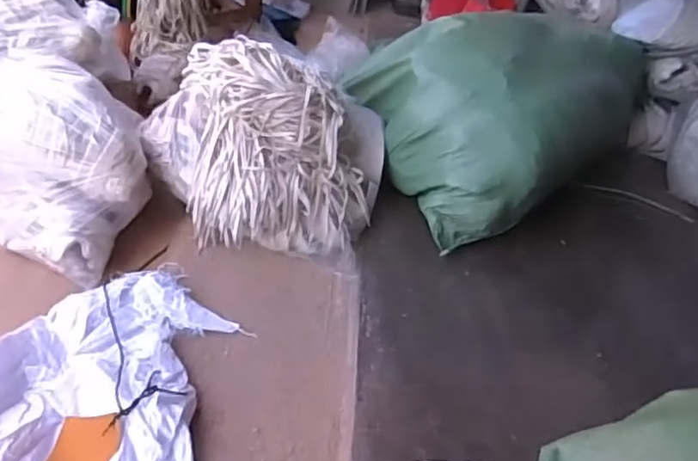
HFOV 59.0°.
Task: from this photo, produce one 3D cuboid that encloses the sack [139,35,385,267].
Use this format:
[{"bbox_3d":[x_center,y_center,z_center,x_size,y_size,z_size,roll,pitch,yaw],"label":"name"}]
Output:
[{"bbox_3d":[-0.179,-0.185,1.388,0.533,0.326,0.409,7,40,-8],"label":"sack"}]

